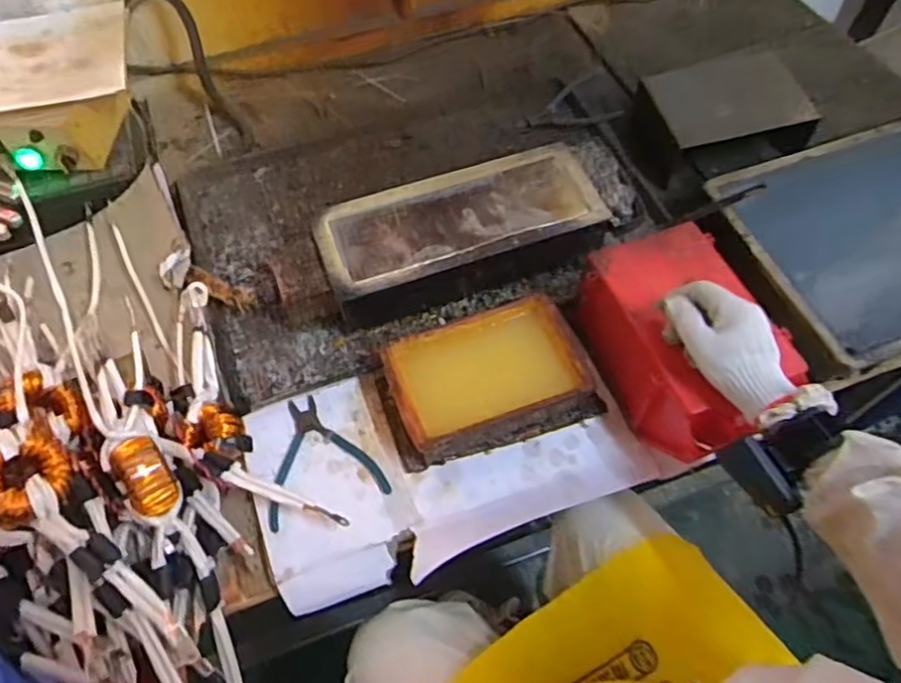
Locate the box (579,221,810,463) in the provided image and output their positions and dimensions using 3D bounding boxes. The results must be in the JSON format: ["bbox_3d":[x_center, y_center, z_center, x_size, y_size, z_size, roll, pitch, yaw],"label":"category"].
[{"bbox_3d":[0.251,0.003,0.677,0.150,0.110,0.231,-19,61,-10],"label":"box"}]

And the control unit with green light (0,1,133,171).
[{"bbox_3d":[-0.550,-0.332,0.845,0.250,0.095,0.224,-11,60,-6],"label":"control unit with green light"}]

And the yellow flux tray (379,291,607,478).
[{"bbox_3d":[0.041,0.040,0.691,0.229,0.064,0.139,-17,61,-9],"label":"yellow flux tray"}]

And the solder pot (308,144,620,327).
[{"bbox_3d":[0.013,-0.136,0.774,0.335,0.068,0.143,-18,61,-10],"label":"solder pot"}]

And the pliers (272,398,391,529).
[{"bbox_3d":[-0.142,0.119,0.680,0.124,0.008,0.136,-15,60,-8],"label":"pliers"}]

